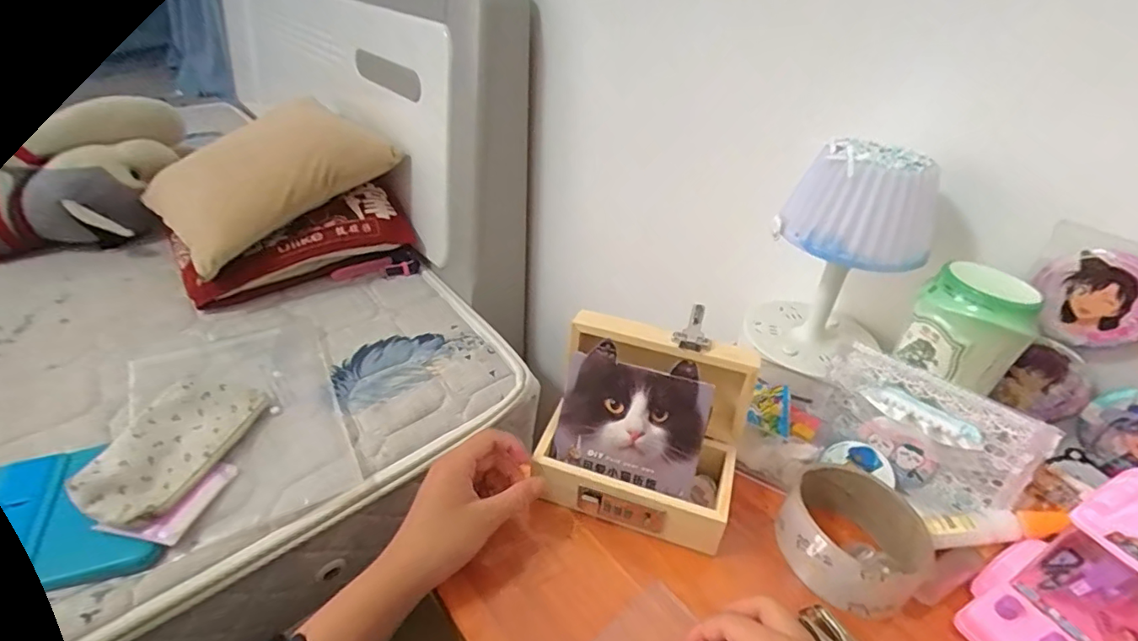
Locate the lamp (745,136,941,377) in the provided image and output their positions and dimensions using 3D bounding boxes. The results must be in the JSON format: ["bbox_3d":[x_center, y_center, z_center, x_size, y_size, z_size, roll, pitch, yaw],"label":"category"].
[{"bbox_3d":[0.232,-0.042,0.471,0.114,0.212,0.105,23,39,24],"label":"lamp"}]

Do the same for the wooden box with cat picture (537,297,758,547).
[{"bbox_3d":[0.058,0.082,0.410,0.146,0.121,0.103,13,35,12],"label":"wooden box with cat picture"}]

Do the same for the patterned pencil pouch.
[{"bbox_3d":[-0.460,0.141,0.627,0.106,0.019,0.204,21,35,-6],"label":"patterned pencil pouch"}]

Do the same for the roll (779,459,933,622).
[{"bbox_3d":[0.202,0.155,0.384,0.087,0.041,0.091,3,35,-2],"label":"roll"}]

